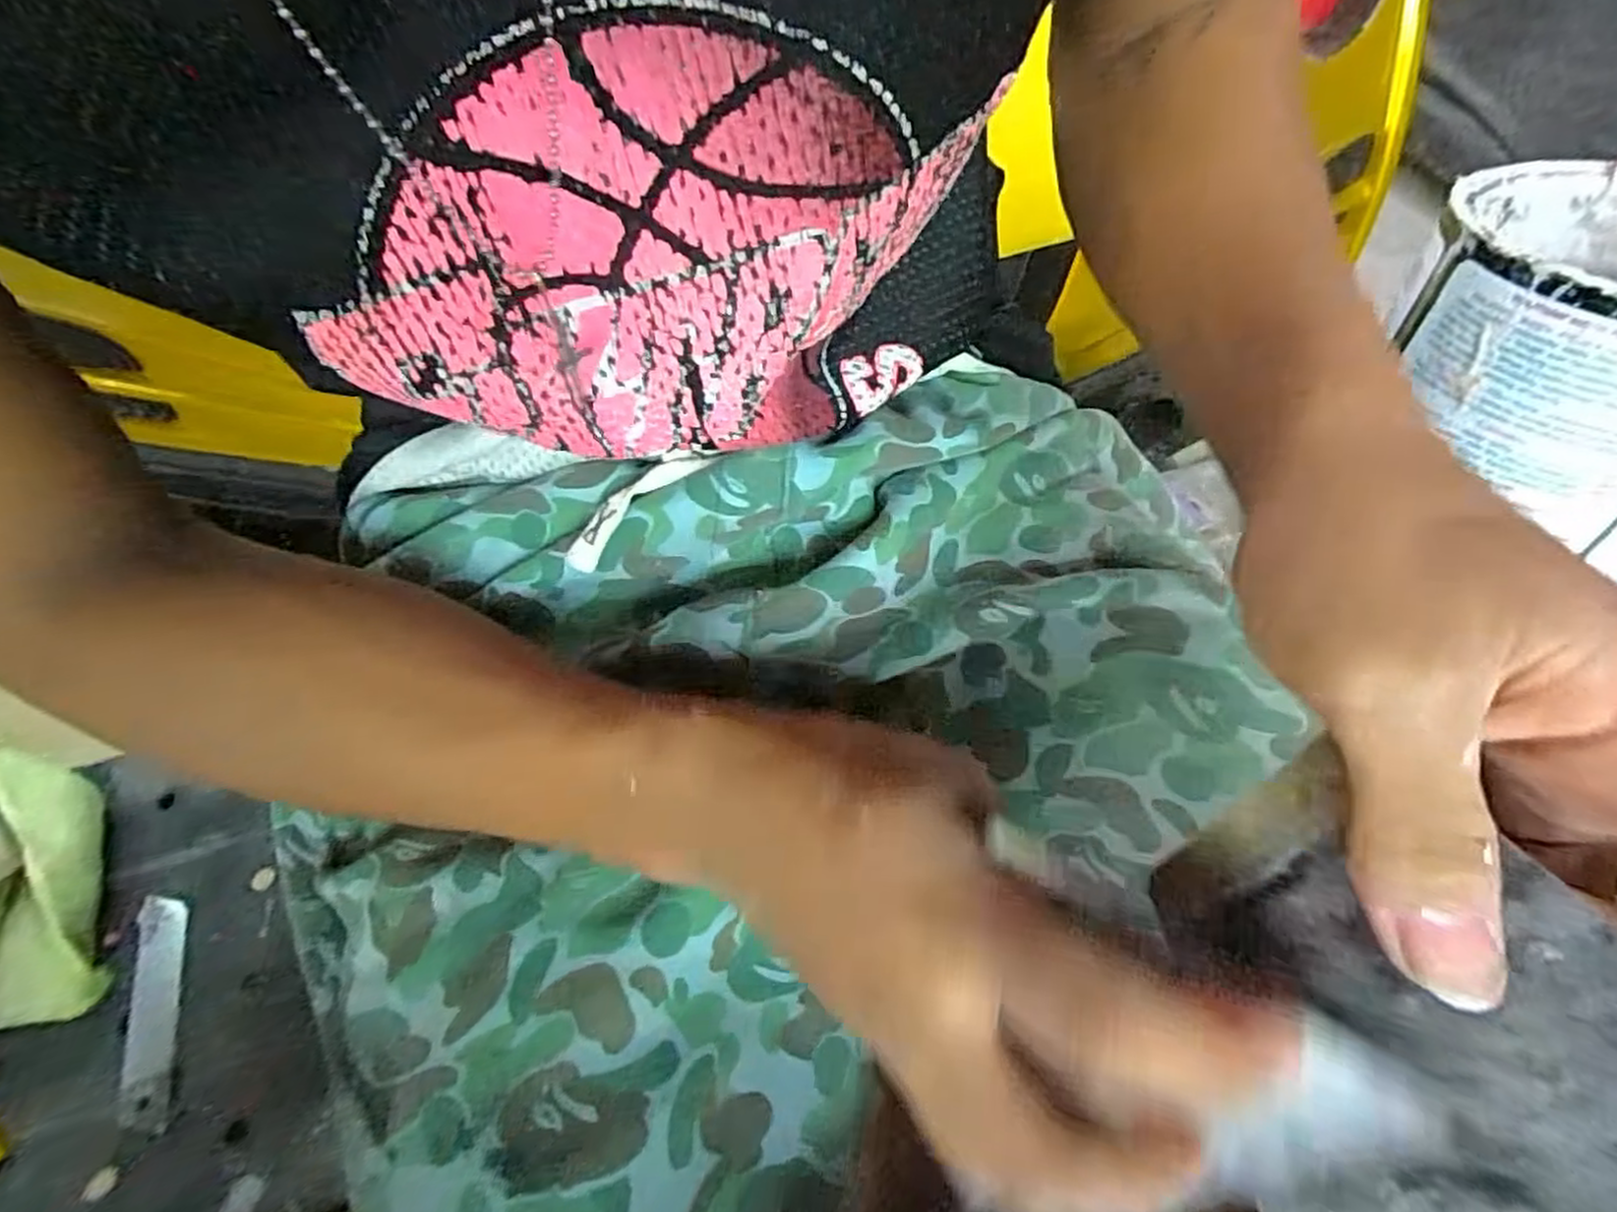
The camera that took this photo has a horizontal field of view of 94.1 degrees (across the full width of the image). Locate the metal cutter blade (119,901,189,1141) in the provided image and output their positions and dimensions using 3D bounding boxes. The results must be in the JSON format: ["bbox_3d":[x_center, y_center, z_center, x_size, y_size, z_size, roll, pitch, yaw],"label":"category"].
[{"bbox_3d":[-0.300,0.184,0.345,0.020,0.004,0.102,-12,57,-21],"label":"metal cutter blade"}]

